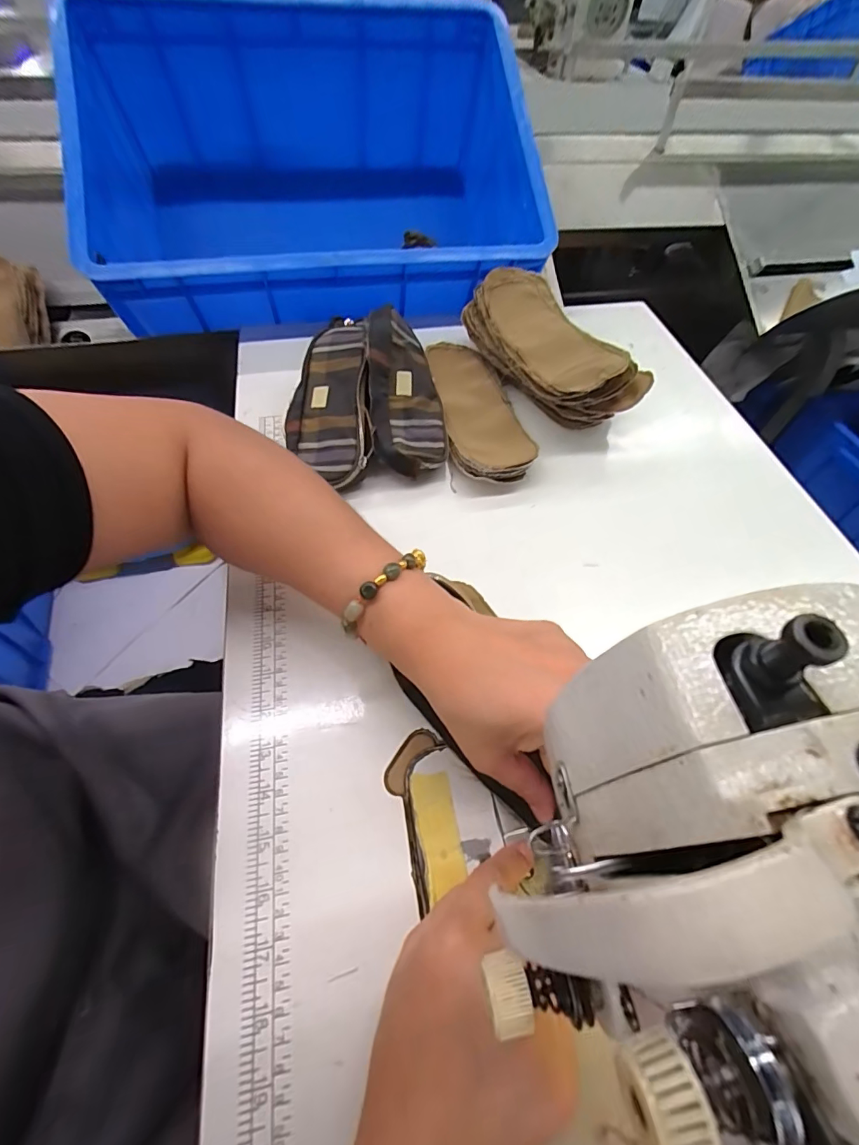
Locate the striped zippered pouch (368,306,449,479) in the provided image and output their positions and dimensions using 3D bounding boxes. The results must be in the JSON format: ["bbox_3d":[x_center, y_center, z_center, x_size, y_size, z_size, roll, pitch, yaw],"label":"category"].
[{"bbox_3d":[-0.024,-0.178,0.442,0.068,0.045,0.184,-7,76,-3],"label":"striped zippered pouch"}]

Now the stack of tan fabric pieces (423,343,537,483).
[{"bbox_3d":[0.046,-0.167,0.461,0.076,0.024,0.189,-11,58,-10],"label":"stack of tan fabric pieces"}]

